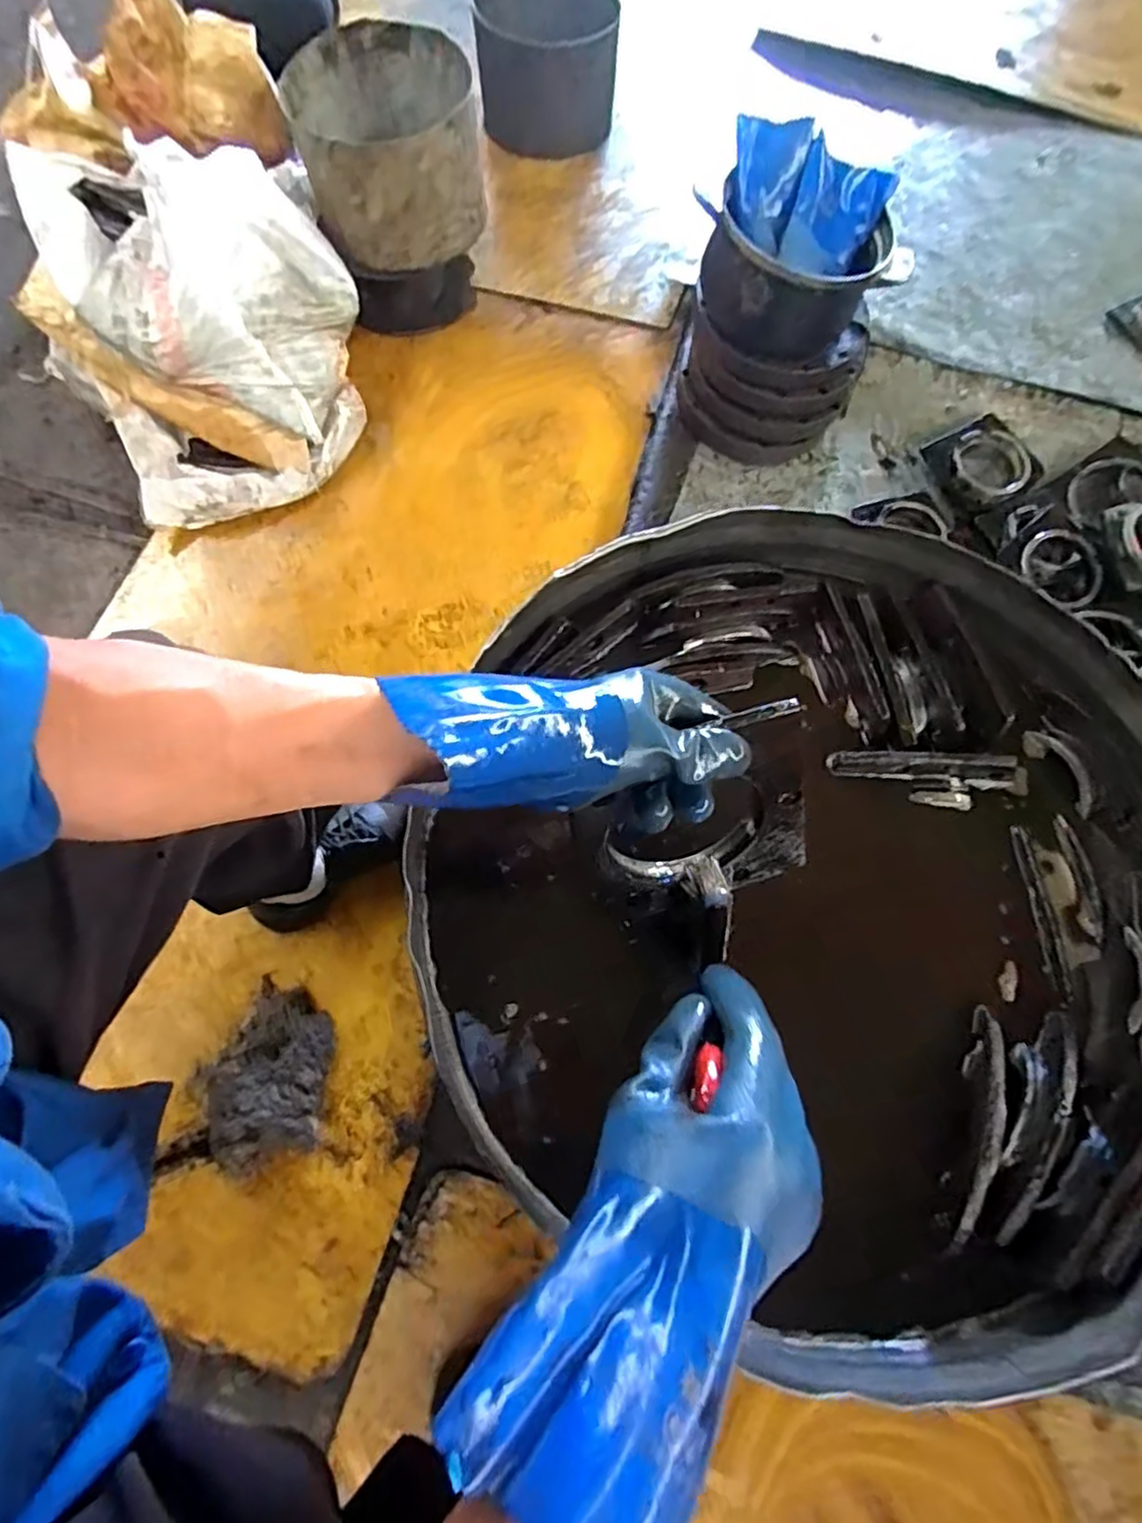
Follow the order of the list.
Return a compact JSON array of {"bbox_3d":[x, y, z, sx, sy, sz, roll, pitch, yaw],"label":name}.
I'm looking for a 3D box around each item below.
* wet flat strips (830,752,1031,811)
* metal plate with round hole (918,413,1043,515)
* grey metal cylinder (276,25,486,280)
[{"bbox_3d":[0.286,0.011,0.530,0.158,0.038,0.037,4,68,-1],"label":"wet flat strips"},{"bbox_3d":[0.664,-0.484,1.099,0.144,0.032,0.156,-34,73,-11],"label":"metal plate with round hole"},{"bbox_3d":[-0.290,-0.979,1.097,0.280,0.197,0.269,-19,70,-10],"label":"grey metal cylinder"}]

